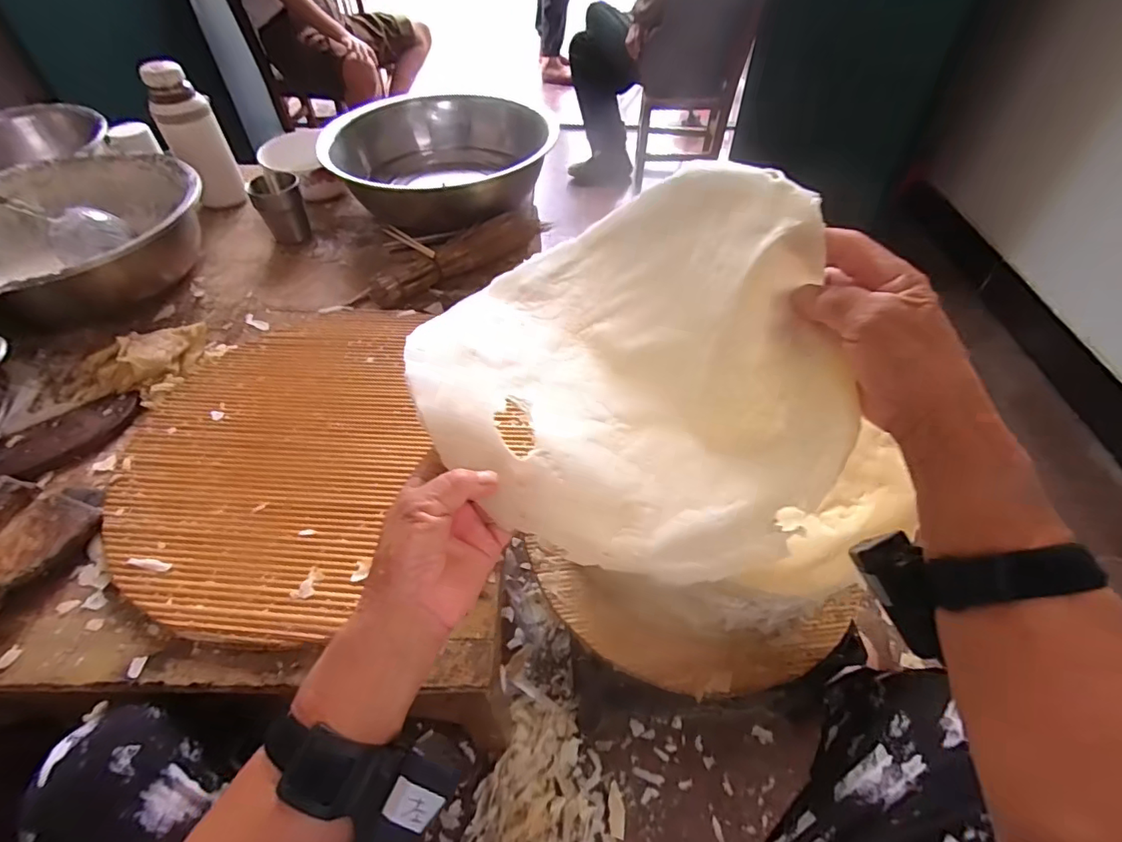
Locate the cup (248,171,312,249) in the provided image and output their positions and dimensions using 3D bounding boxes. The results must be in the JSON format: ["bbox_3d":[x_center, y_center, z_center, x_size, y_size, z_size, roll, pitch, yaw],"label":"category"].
[{"bbox_3d":[-0.437,-0.334,0.822,0.068,0.092,0.068,0,50,0],"label":"cup"}]

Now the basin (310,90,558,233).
[{"bbox_3d":[-0.209,-0.439,0.877,0.307,0.111,0.307,0,50,0],"label":"basin"}]

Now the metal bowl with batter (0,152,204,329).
[{"bbox_3d":[-0.699,-0.259,0.746,0.341,0.116,0.319,-3,50,3],"label":"metal bowl with batter"}]

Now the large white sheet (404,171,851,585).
[{"bbox_3d":[0.044,-0.066,0.383,0.327,0.135,0.290,28,58,26],"label":"large white sheet"}]

